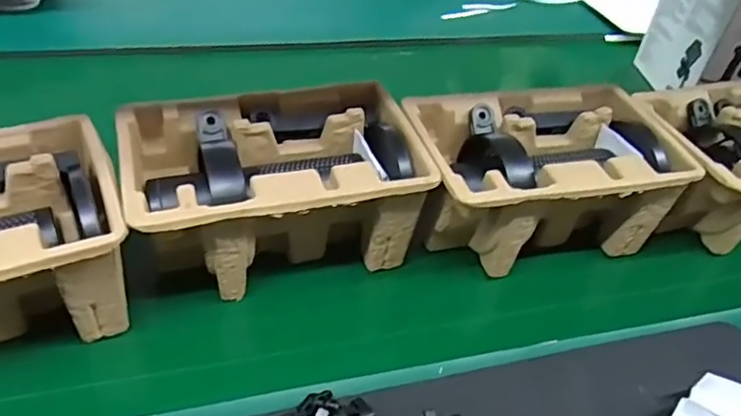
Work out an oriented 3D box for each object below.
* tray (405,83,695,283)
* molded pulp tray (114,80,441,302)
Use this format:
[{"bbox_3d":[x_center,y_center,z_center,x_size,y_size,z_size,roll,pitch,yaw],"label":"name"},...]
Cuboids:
[{"bbox_3d":[0.146,-0.026,0.534,0.217,0.100,0.142,-8,41,-12],"label":"tray"},{"bbox_3d":[-0.075,-0.014,0.488,0.218,0.103,0.134,-11,41,-15],"label":"molded pulp tray"}]

